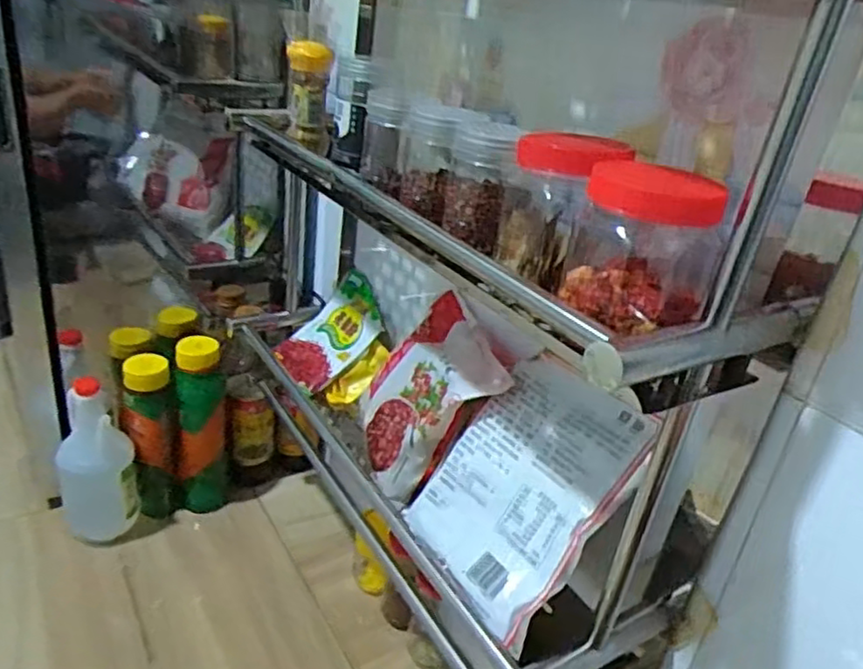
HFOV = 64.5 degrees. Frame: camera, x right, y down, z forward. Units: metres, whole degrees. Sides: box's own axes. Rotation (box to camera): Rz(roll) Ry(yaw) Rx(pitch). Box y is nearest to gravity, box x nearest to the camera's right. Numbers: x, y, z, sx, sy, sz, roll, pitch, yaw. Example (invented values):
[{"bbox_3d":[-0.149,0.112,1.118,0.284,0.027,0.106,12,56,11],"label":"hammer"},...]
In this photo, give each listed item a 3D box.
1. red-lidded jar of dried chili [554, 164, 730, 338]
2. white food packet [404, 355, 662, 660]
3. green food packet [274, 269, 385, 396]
[{"bbox_3d":[0.117,-0.051,0.373,0.076,0.077,0.074,5,27,-3],"label":"red-lidded jar of dried chili"},{"bbox_3d":[0.073,0.118,0.542,0.147,0.190,0.015,33,-3,44],"label":"white food packet"},{"bbox_3d":[-0.119,-0.005,0.830,0.144,0.024,0.125,-47,41,-9],"label":"green food packet"}]

